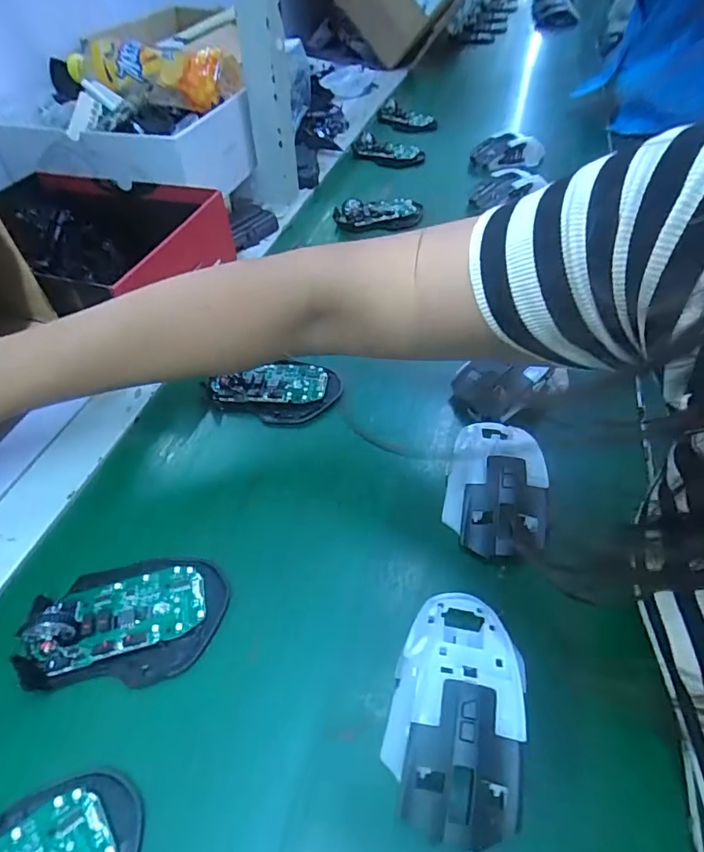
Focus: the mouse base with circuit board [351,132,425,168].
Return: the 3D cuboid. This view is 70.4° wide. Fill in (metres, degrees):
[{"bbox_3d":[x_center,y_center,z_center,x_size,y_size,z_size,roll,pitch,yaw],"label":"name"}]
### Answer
[{"bbox_3d":[0.055,-0.423,0.766,0.111,0.022,0.058,18,51,16],"label":"mouse base with circuit board"}]

